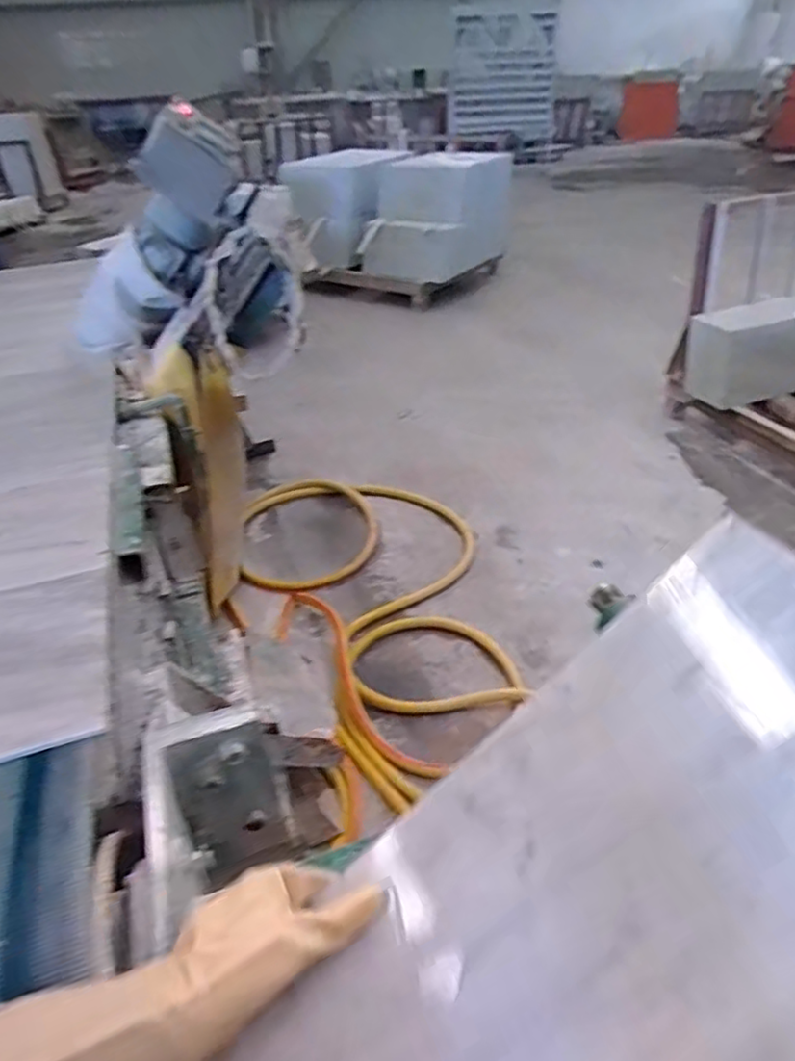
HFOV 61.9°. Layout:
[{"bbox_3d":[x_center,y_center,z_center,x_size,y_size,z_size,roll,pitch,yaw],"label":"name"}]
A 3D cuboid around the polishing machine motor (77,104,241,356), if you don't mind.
[{"bbox_3d":[-0.522,-0.613,1.461,0.204,0.557,0.166,33,33,-16],"label":"polishing machine motor"}]

